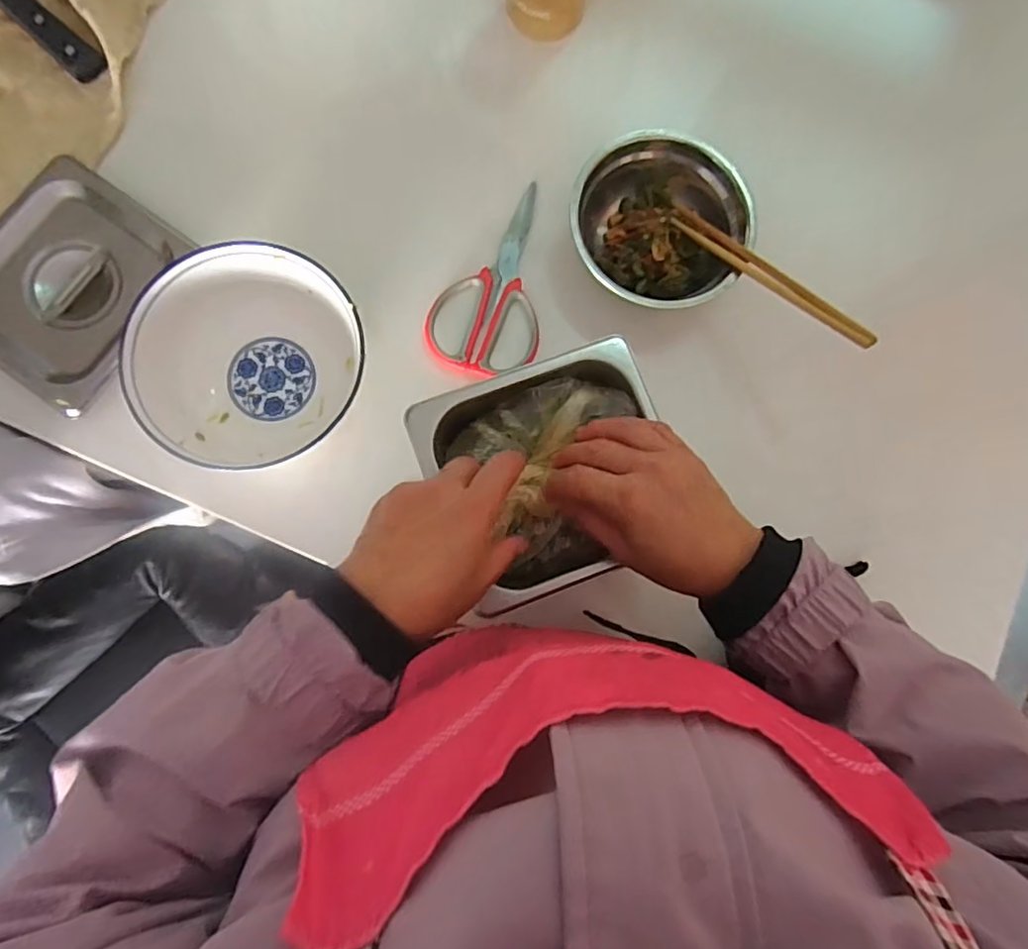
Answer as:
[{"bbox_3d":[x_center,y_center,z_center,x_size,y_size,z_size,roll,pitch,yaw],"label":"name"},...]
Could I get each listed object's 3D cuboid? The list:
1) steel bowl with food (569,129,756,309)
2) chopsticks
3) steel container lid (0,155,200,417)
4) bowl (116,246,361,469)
[{"bbox_3d":[0.123,-0.211,0.518,0.141,0.076,0.147,0,83,-4],"label":"steel bowl with food"},{"bbox_3d":[0.197,-0.162,0.482,0.021,0.012,0.205,-34,59,-7],"label":"chopsticks"},{"bbox_3d":[-0.370,-0.161,0.498,0.155,0.025,0.173,35,82,1],"label":"steel container lid"},{"bbox_3d":[-0.205,-0.090,0.476,0.164,0.076,0.159,0,83,-4],"label":"bowl"}]

